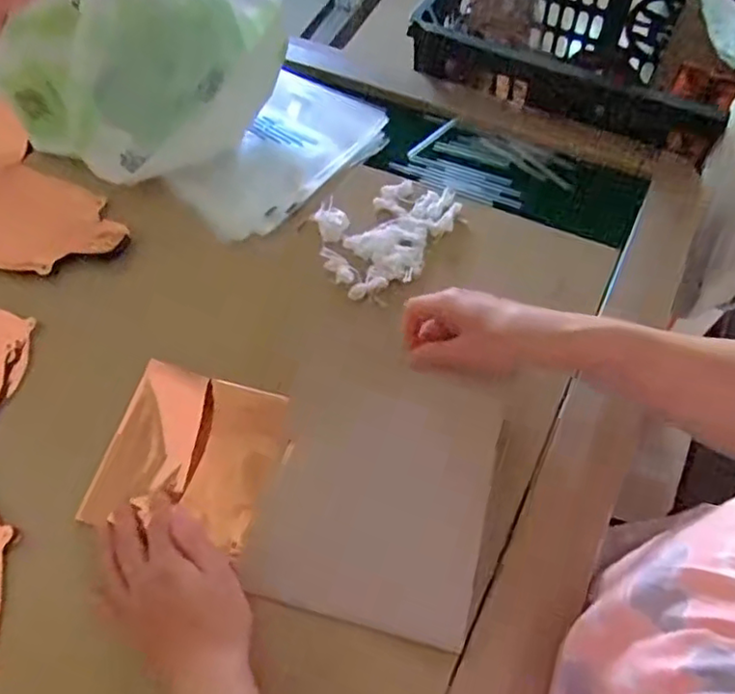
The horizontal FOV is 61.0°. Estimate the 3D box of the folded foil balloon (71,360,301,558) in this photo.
[{"bbox_3d":[-0.133,0.080,0.475,0.130,0.023,0.120,11,60,8],"label":"folded foil balloon"}]

